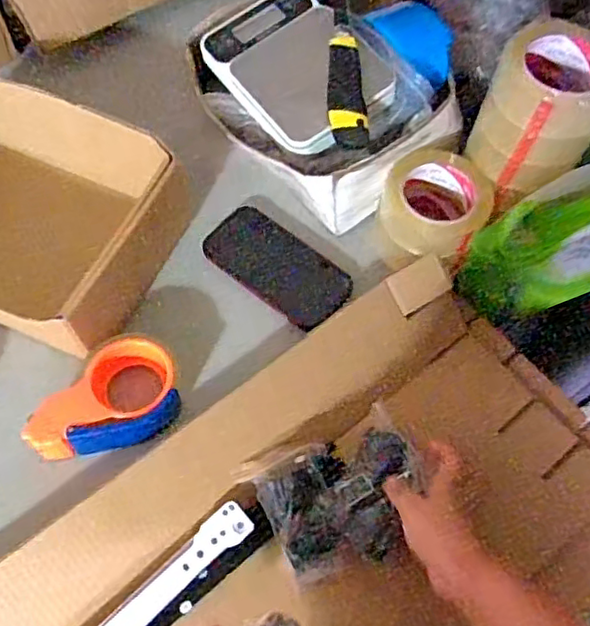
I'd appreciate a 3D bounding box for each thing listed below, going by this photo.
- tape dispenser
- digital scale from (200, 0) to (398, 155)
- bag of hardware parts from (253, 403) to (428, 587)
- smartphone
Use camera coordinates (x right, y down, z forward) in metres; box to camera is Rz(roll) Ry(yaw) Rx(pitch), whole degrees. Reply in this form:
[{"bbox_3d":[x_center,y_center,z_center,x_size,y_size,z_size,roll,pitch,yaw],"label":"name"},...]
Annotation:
[{"bbox_3d":[-0.179,0.087,0.589,0.144,0.054,0.087,-25,66,-15],"label":"tape dispenser"},{"bbox_3d":[-0.001,-0.283,0.708,0.149,0.031,0.222,-35,68,-9],"label":"digital scale"},{"bbox_3d":[0.050,0.168,0.580,0.147,0.030,0.113,-23,65,-14],"label":"bag of hardware parts"},{"bbox_3d":[-0.020,-0.051,0.688,0.163,0.014,0.076,35,66,15],"label":"smartphone"}]

